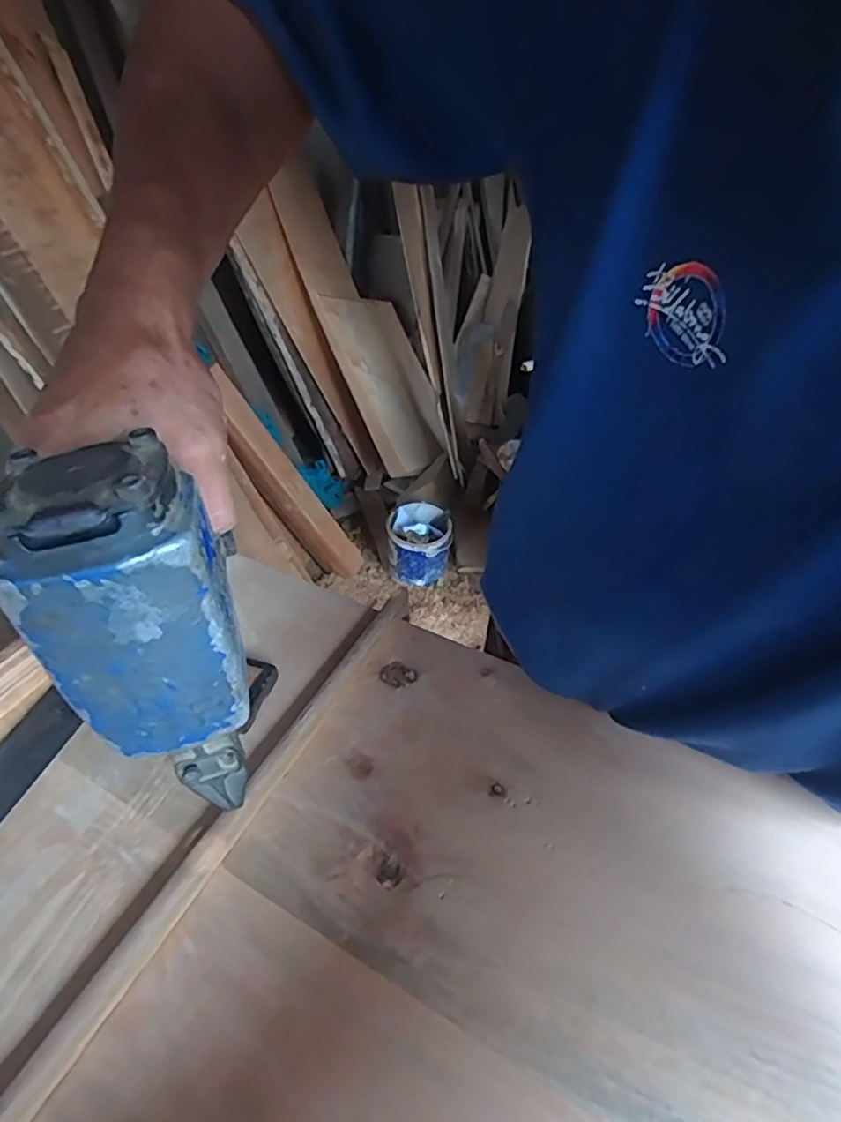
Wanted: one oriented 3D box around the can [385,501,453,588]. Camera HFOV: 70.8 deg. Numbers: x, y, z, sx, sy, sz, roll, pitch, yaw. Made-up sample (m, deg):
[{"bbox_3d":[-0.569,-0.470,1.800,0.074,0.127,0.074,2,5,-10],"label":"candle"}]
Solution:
[{"bbox_3d":[-0.002,-0.053,1.766,0.191,0.198,0.216,-6,42,-6],"label":"can"}]

